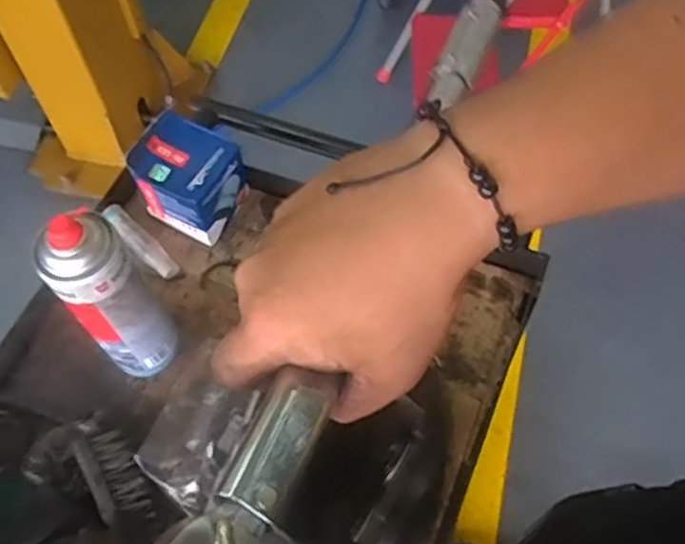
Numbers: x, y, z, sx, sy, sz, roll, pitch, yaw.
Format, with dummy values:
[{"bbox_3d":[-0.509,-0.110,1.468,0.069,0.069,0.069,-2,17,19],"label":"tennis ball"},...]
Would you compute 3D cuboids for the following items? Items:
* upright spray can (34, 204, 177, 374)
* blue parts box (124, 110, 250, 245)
[{"bbox_3d":[-0.189,0.029,0.612,0.065,0.220,0.052,-34,64,-16],"label":"upright spray can"},{"bbox_3d":[-0.159,-0.096,0.754,0.091,0.089,0.086,24,63,16],"label":"blue parts box"}]

